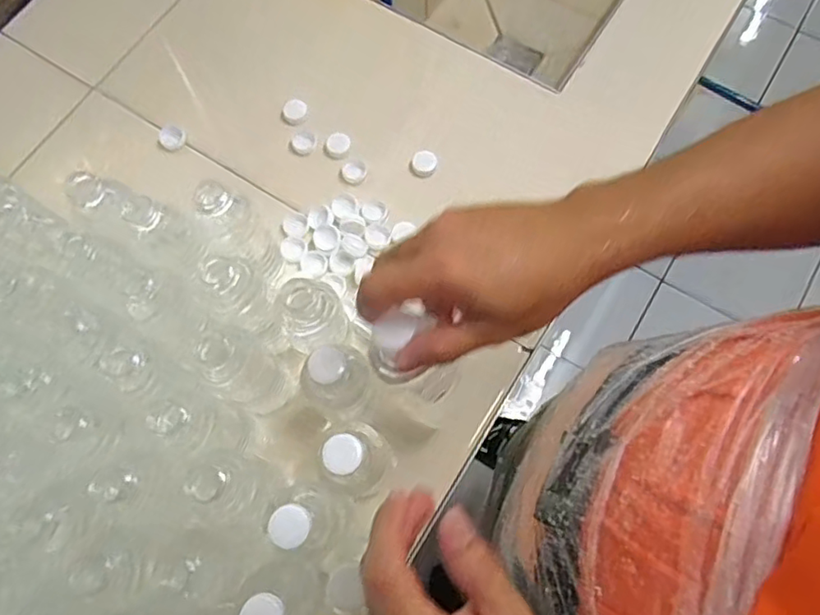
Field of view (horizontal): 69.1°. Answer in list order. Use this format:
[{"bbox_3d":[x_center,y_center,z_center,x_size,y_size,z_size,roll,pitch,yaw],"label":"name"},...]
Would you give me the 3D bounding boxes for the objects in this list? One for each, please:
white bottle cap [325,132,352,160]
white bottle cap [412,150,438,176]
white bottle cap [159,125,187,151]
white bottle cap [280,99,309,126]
[{"bbox_3d":[-0.081,-0.180,0.666,0.029,0.019,0.021,-12,71,-3],"label":"white bottle cap"},{"bbox_3d":[0.016,-0.159,0.657,0.027,0.018,0.023,-5,71,0],"label":"white bottle cap"},{"bbox_3d":[-0.269,-0.193,0.676,0.026,0.016,0.024,0,71,1],"label":"white bottle cap"},{"bbox_3d":[-0.133,-0.224,0.684,0.025,0.017,0.026,0,71,1],"label":"white bottle cap"}]

